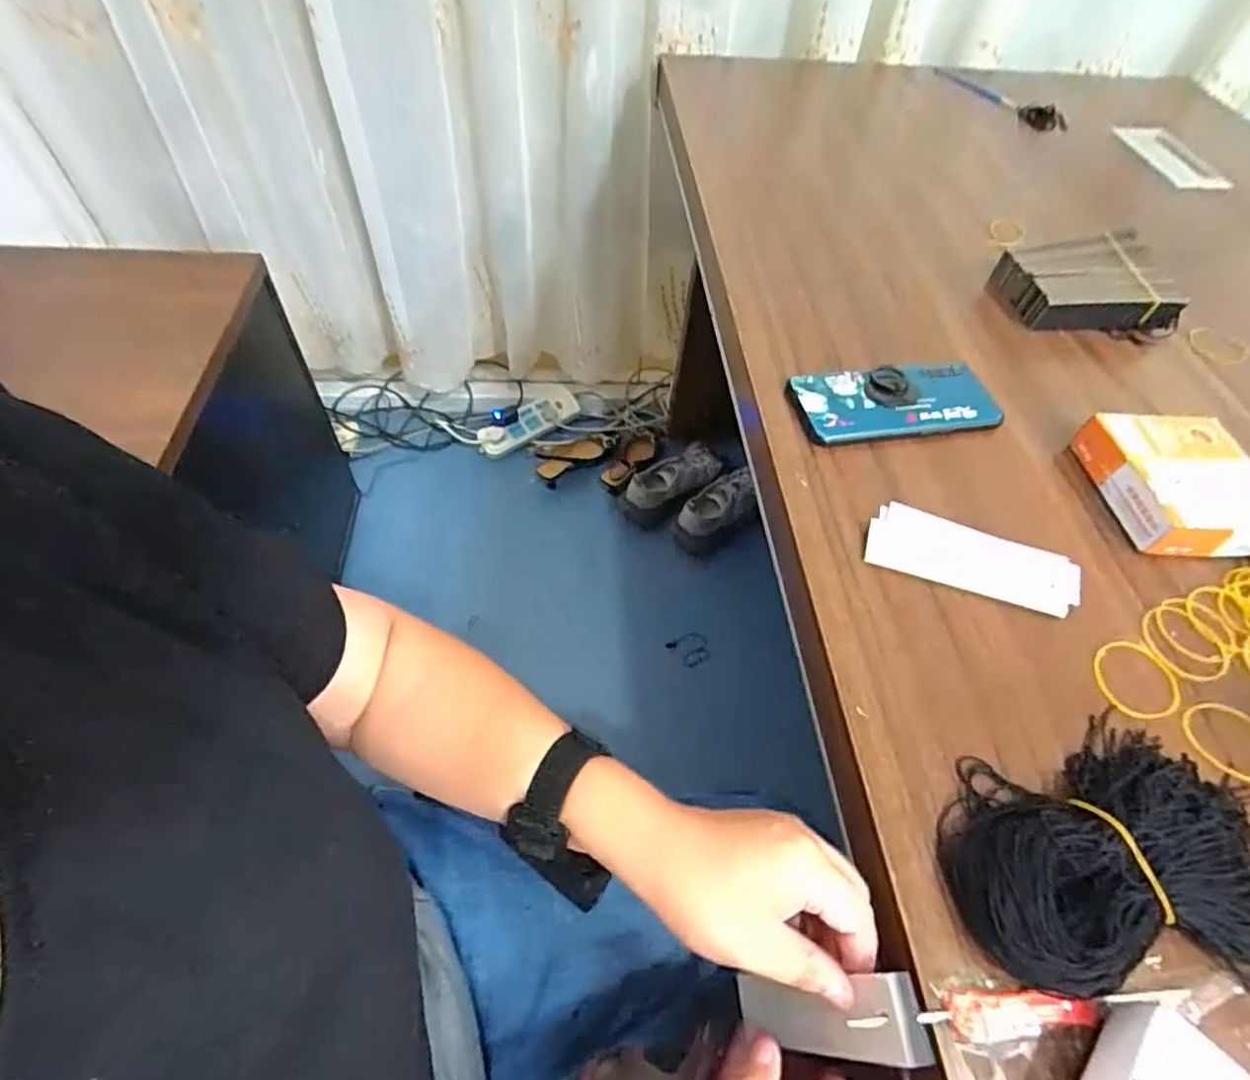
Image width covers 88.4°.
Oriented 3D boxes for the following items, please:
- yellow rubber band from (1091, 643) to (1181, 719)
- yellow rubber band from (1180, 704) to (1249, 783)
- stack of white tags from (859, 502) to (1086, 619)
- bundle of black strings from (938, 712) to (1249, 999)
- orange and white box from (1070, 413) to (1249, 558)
[{"bbox_3d":[0.305,0.082,0.381,0.051,0.004,0.047,2,54,-3],"label":"yellow rubber band"},{"bbox_3d":[0.342,0.113,0.361,0.051,0.004,0.045,-2,54,-6],"label":"yellow rubber band"},{"bbox_3d":[0.228,0.013,0.425,0.133,0.010,0.052,17,54,8],"label":"stack of white tags"},{"bbox_3d":[0.242,0.149,0.309,0.168,0.033,0.114,-6,54,-9],"label":"bundle of black strings"},{"bbox_3d":[0.396,-0.040,0.459,0.104,0.038,0.110,1,54,-4],"label":"orange and white box"}]

